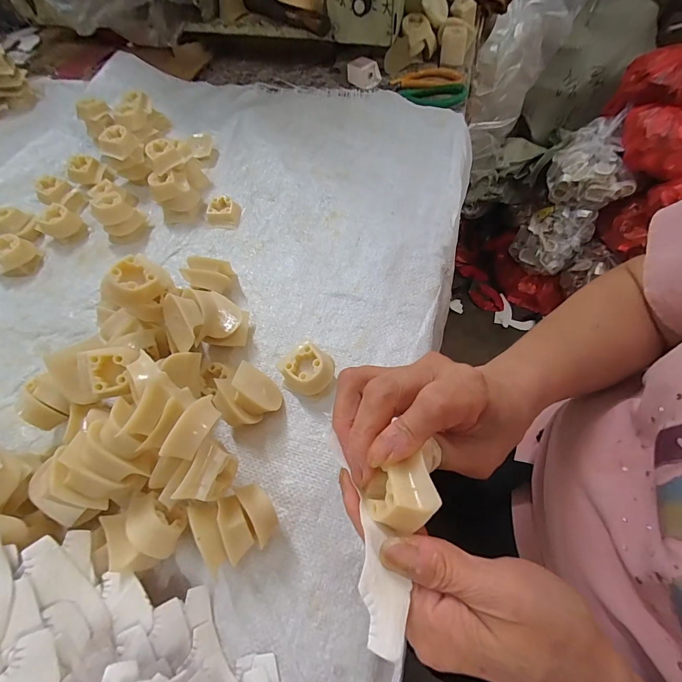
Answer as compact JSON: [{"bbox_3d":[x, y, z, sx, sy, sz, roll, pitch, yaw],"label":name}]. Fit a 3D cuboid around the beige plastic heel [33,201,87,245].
[{"bbox_3d":[-0.335,-0.138,0.426,0.037,0.036,0.029,5,61,7],"label":"beige plastic heel"}]

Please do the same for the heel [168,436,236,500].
[{"bbox_3d":[-0.084,0.087,0.233,0.020,0.031,0.036,18,63,12],"label":"heel"}]

